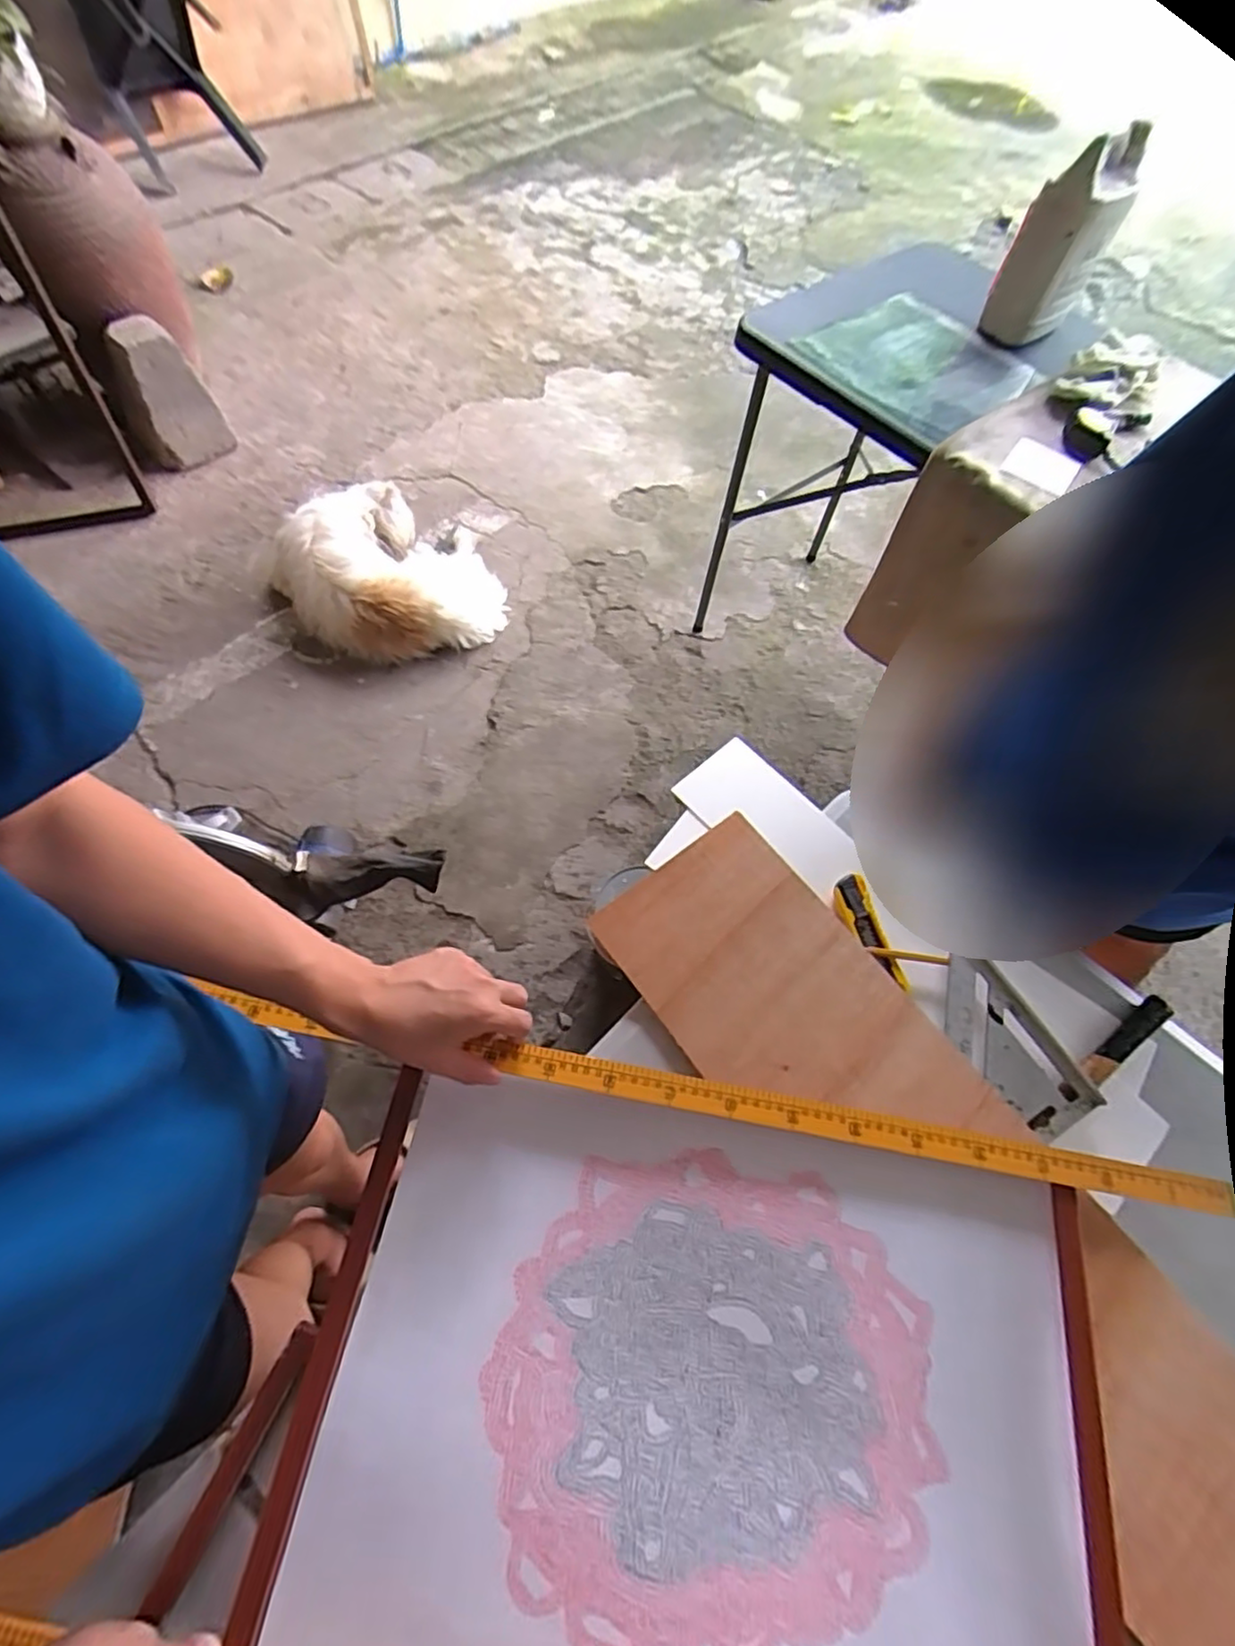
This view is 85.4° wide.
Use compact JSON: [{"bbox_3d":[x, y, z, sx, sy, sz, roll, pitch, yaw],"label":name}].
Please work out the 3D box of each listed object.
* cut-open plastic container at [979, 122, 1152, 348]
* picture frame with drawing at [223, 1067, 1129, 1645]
[{"bbox_3d":[0.734,-0.959,1.118,0.148,0.248,0.100,-26,67,-17],"label":"cut-open plastic container"},{"bbox_3d":[0.070,0.397,0.477,0.556,0.029,0.337,10,62,1],"label":"picture frame with drawing"}]

